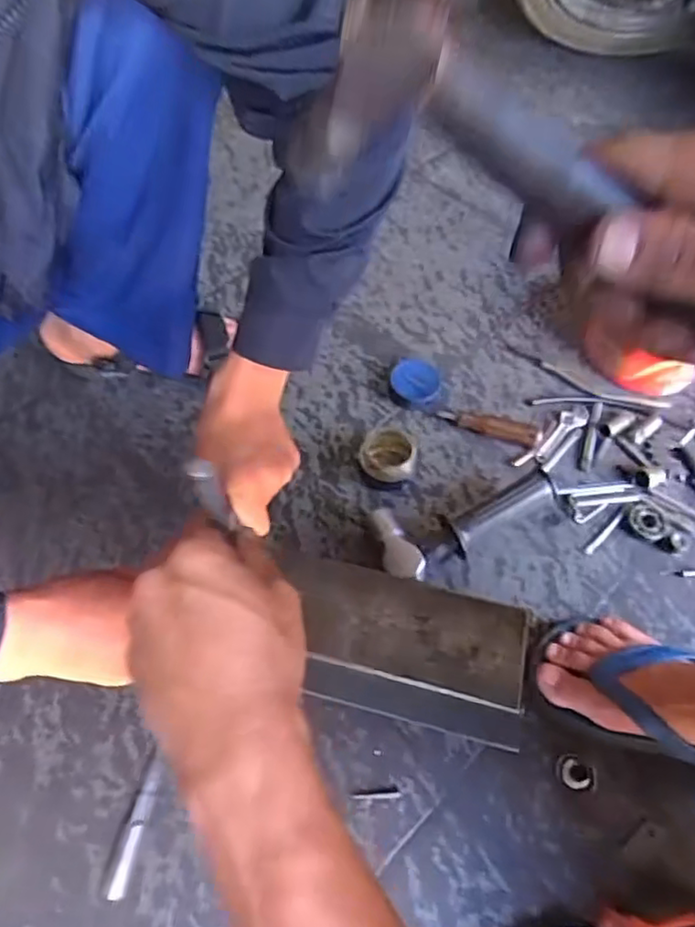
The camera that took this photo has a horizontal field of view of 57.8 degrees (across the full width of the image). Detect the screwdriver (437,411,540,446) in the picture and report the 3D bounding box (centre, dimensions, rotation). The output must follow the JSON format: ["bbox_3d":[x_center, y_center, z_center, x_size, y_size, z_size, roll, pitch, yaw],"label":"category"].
[{"bbox_3d":[0.159,-0.042,0.714,0.111,0.016,0.024,13,59,5],"label":"screwdriver"}]

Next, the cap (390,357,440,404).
[{"bbox_3d":[0.080,-0.096,0.737,0.055,0.021,0.054,1,59,-2],"label":"cap"}]

